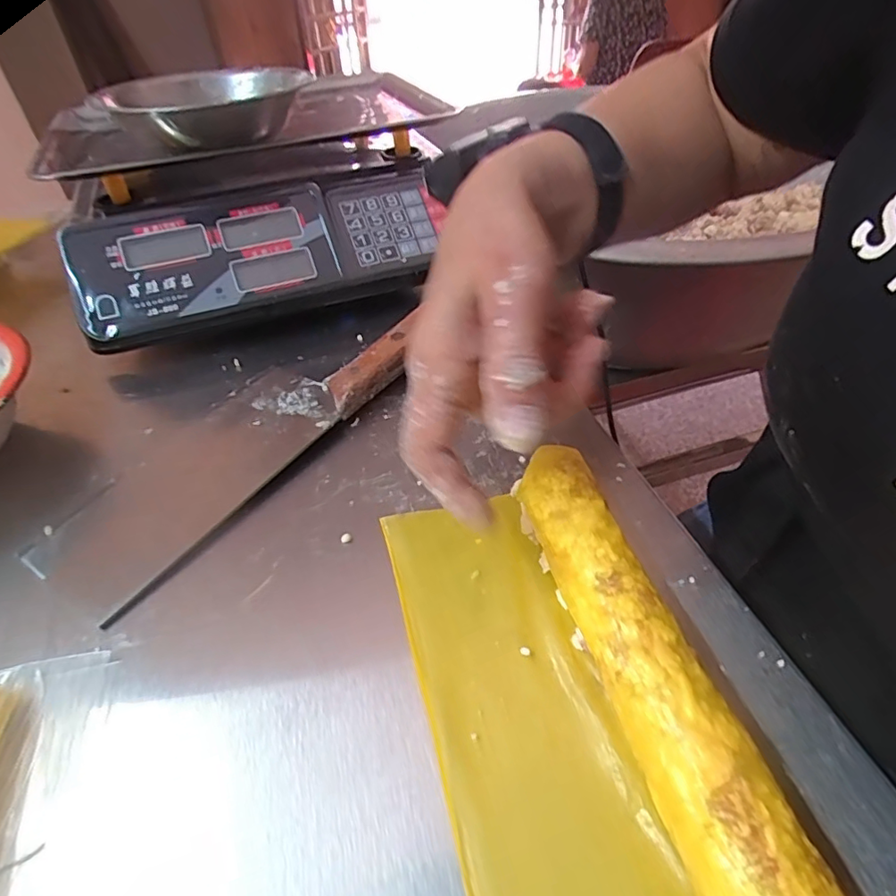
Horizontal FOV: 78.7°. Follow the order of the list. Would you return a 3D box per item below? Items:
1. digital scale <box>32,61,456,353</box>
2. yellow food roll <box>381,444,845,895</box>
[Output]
[{"bbox_3d":[-0.157,-0.236,0.467,0.300,0.121,0.270,-17,46,-13],"label":"digital scale"},{"bbox_3d":[0.043,0.092,0.213,0.101,0.036,0.200,-11,45,-10],"label":"yellow food roll"}]

